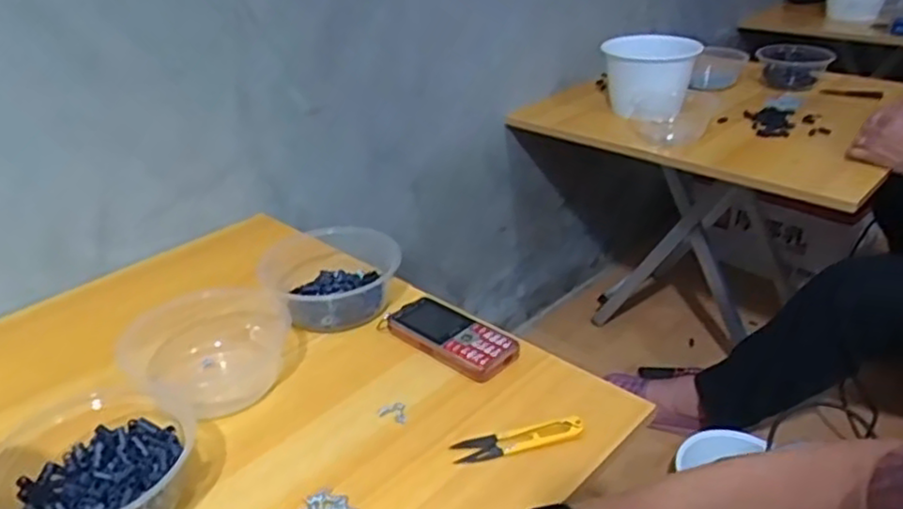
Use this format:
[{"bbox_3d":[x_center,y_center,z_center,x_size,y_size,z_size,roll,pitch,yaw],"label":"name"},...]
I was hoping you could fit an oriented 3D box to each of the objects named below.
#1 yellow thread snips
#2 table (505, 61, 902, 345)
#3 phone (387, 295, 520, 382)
[{"bbox_3d":[0.054,0.147,0.545,0.105,0.008,0.024,-7,30,-8],"label":"yellow thread snips"},{"bbox_3d":[0.519,-0.051,1.350,0.556,0.531,0.550,24,39,39],"label":"table"},{"bbox_3d":[-0.001,0.076,0.659,0.138,0.017,0.059,24,39,38],"label":"phone"}]

